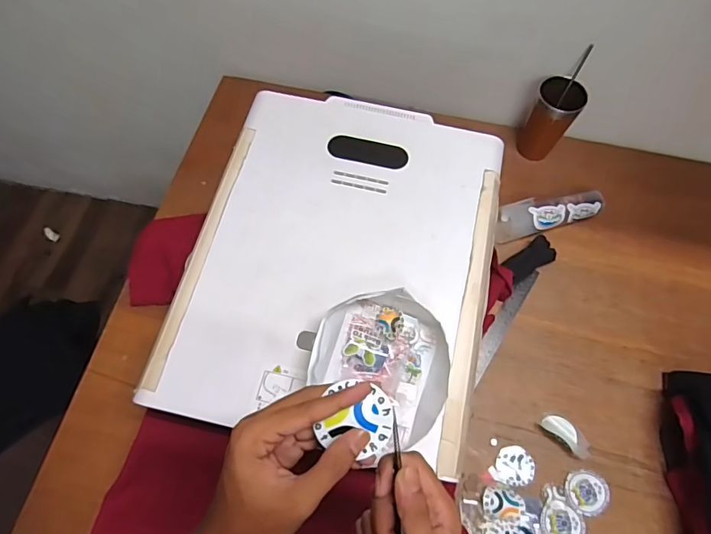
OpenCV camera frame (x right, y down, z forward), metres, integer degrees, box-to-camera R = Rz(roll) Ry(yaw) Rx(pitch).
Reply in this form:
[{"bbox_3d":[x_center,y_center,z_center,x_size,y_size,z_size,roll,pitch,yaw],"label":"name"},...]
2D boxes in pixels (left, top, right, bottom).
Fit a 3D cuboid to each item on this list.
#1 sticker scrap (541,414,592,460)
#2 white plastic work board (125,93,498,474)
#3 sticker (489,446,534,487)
[{"bbox_3d":[0.321,0.251,0.697,0.075,0.018,0.039,43,70,15],"label":"sticker scrap"},{"bbox_3d":[-0.016,-0.026,0.637,0.401,0.037,0.508,12,65,2],"label":"white plastic work board"},{"bbox_3d":[0.234,0.293,0.683,0.061,0.005,0.054,13,65,2],"label":"sticker"}]

